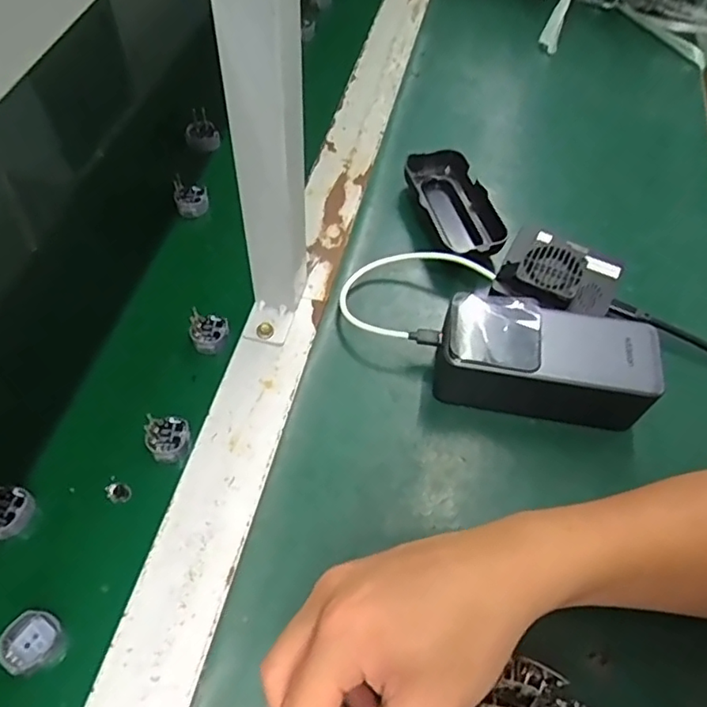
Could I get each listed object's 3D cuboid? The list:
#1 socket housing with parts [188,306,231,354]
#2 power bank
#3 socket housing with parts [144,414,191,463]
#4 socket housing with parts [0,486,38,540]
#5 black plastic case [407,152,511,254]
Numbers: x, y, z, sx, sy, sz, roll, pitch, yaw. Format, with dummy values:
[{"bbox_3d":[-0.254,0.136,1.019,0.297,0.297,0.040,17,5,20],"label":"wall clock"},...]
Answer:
[{"bbox_3d":[-0.101,-0.016,0.416,0.025,0.013,0.030,-2,57,-2],"label":"socket housing with parts"},{"bbox_3d":[0.119,0.005,0.376,0.128,0.056,0.057,8,58,3],"label":"power bank"},{"bbox_3d":[-0.116,0.052,0.370,0.025,0.010,0.029,-8,58,-6],"label":"socket housing with parts"},{"bbox_3d":[-0.204,0.091,0.344,0.027,0.022,0.030,20,59,12],"label":"socket housing with parts"},{"bbox_3d":[0.082,-0.119,0.474,0.049,0.024,0.114,-16,59,-11],"label":"black plastic case"}]

